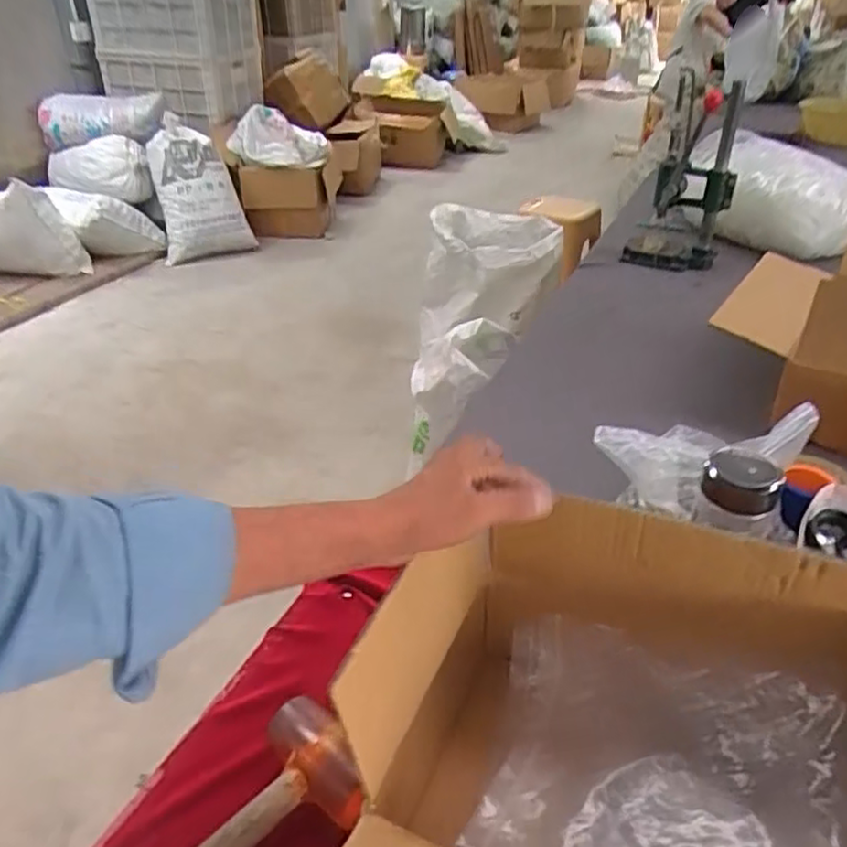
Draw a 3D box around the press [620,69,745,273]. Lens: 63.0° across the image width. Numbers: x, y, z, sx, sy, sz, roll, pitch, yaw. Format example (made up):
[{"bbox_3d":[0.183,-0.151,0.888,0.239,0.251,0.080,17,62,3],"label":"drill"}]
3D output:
[{"bbox_3d":[0.581,-0.543,1.533,0.199,0.384,0.218,11,35,17],"label":"press"}]

